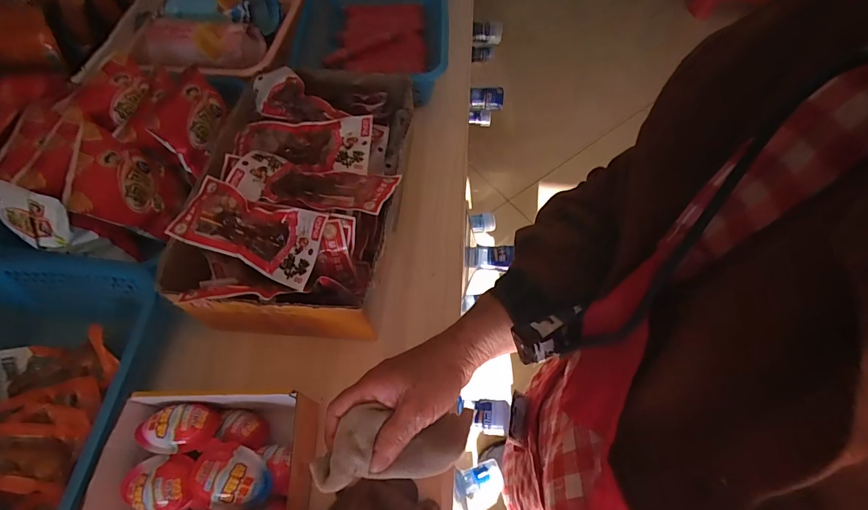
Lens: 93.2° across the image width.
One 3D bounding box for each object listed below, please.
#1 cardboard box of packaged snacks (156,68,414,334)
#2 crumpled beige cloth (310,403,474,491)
[{"bbox_3d":[-0.168,-0.092,0.540,0.253,0.106,0.368,2,61,2],"label":"cardboard box of packaged snacks"},{"bbox_3d":[-0.031,0.160,0.350,0.135,0.025,0.055,0,59,-18],"label":"crumpled beige cloth"}]

